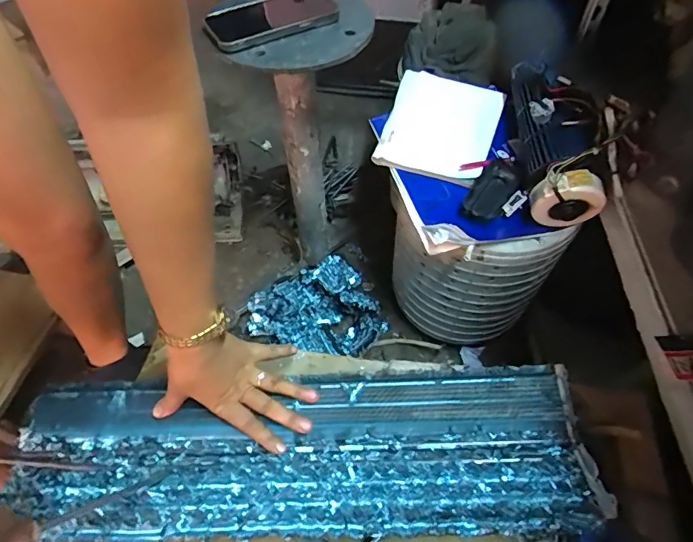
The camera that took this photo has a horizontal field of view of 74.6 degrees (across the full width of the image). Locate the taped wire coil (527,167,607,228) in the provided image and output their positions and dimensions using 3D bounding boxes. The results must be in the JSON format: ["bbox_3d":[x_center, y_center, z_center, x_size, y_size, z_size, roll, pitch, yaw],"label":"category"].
[{"bbox_3d":[0.289,-0.092,0.595,0.086,0.082,0.032,14,55,10],"label":"taped wire coil"}]

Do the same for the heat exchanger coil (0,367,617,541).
[{"bbox_3d":[-0.060,0.179,0.452,0.565,0.031,0.149,-3,53,5],"label":"heat exchanger coil"}]

